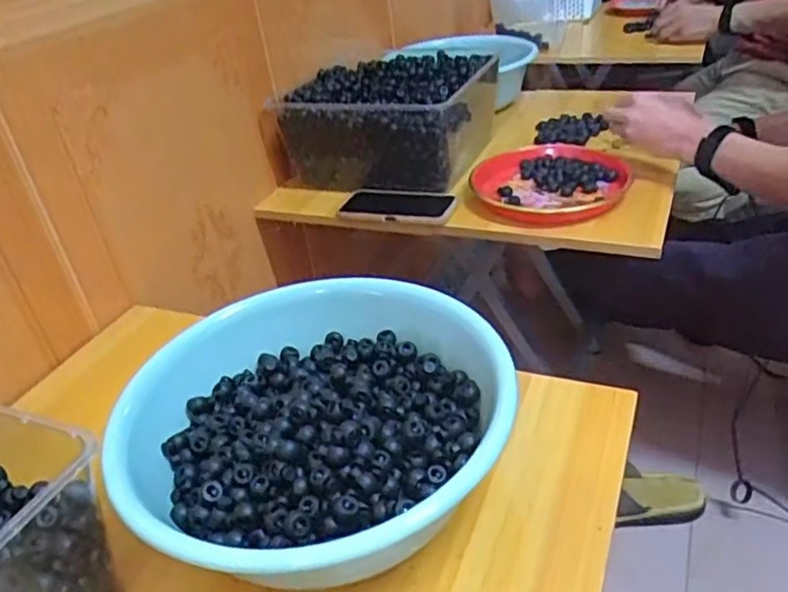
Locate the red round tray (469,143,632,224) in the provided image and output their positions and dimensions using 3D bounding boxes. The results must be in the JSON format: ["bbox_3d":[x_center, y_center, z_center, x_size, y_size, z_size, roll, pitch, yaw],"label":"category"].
[{"bbox_3d":[0.234,-0.175,0.966,0.208,0.034,0.227,-5,34,3],"label":"red round tray"}]

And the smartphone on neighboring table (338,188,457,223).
[{"bbox_3d":[0.007,-0.135,0.966,0.167,0.010,0.084,5,35,17],"label":"smartphone on neighboring table"}]

